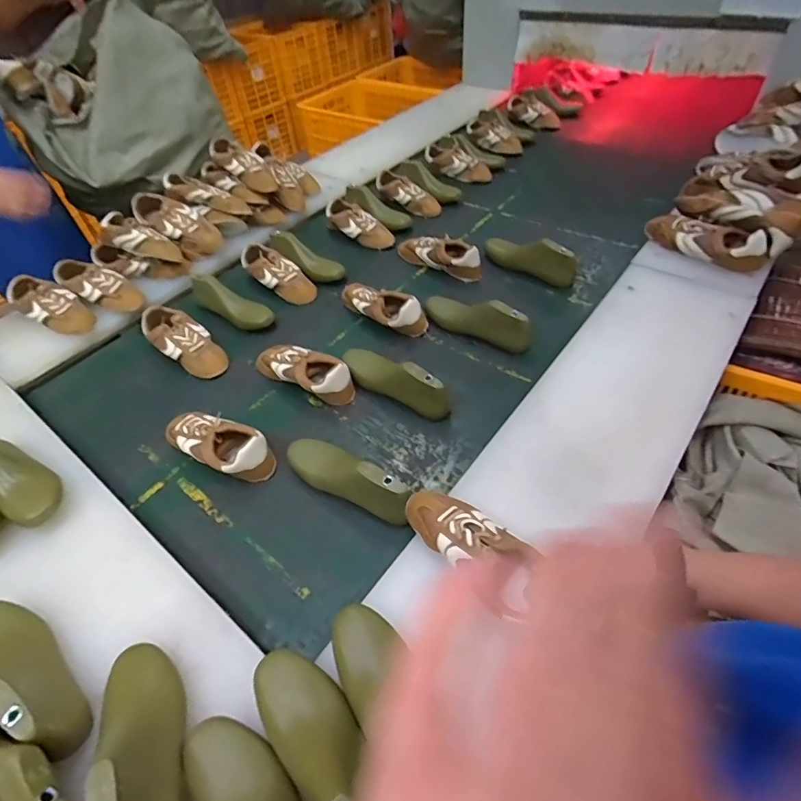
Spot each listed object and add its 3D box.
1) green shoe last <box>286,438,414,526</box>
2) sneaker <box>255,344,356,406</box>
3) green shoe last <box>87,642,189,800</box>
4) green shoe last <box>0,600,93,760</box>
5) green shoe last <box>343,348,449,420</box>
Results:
[{"bbox_3d":[-0.081,0.109,0.698,0.242,0.082,0.075,27,57,25],"label":"green shoe last"},{"bbox_3d":[-0.192,-0.061,0.873,0.224,0.064,0.082,22,55,23],"label":"sneaker"},{"bbox_3d":[-0.263,0.337,0.447,0.068,0.095,0.237,-22,33,-14],"label":"green shoe last"},{"bbox_3d":[-0.437,0.296,0.511,0.244,0.077,0.072,23,55,23],"label":"green shoe last"},{"bbox_3d":[-0.016,-0.039,0.821,0.076,0.086,0.227,-38,56,-24],"label":"green shoe last"}]

